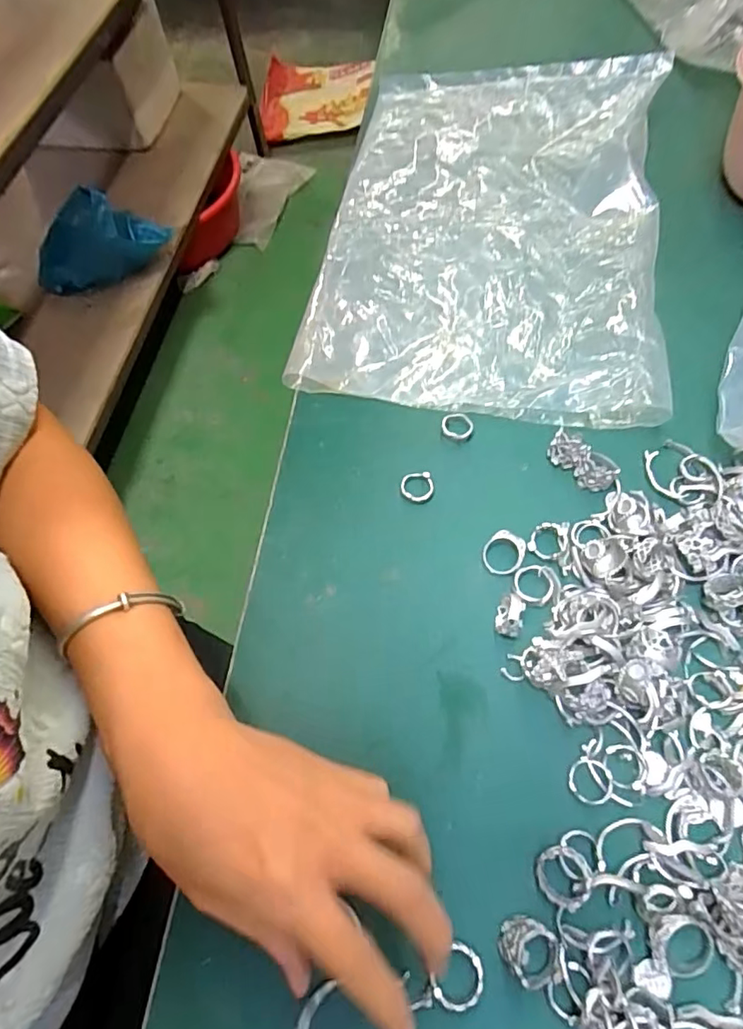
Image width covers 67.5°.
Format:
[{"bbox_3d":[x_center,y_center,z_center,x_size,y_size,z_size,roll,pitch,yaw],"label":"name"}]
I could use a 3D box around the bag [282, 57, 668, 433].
[{"bbox_3d":[0.094,-0.233,0.433,0.245,0.033,0.358,9,64,7],"label":"bag"}]

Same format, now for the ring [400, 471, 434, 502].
[{"bbox_3d":[0.028,-0.018,0.343,0.020,0.006,0.019,-1,64,2],"label":"ring"}]

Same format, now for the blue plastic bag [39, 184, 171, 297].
[{"bbox_3d":[-0.548,-0.537,1.102,0.285,0.178,0.059,-20,63,-5],"label":"blue plastic bag"}]

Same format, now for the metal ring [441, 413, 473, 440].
[{"bbox_3d":[0.056,-0.058,0.360,0.020,0.004,0.020,-1,64,2],"label":"metal ring"}]

